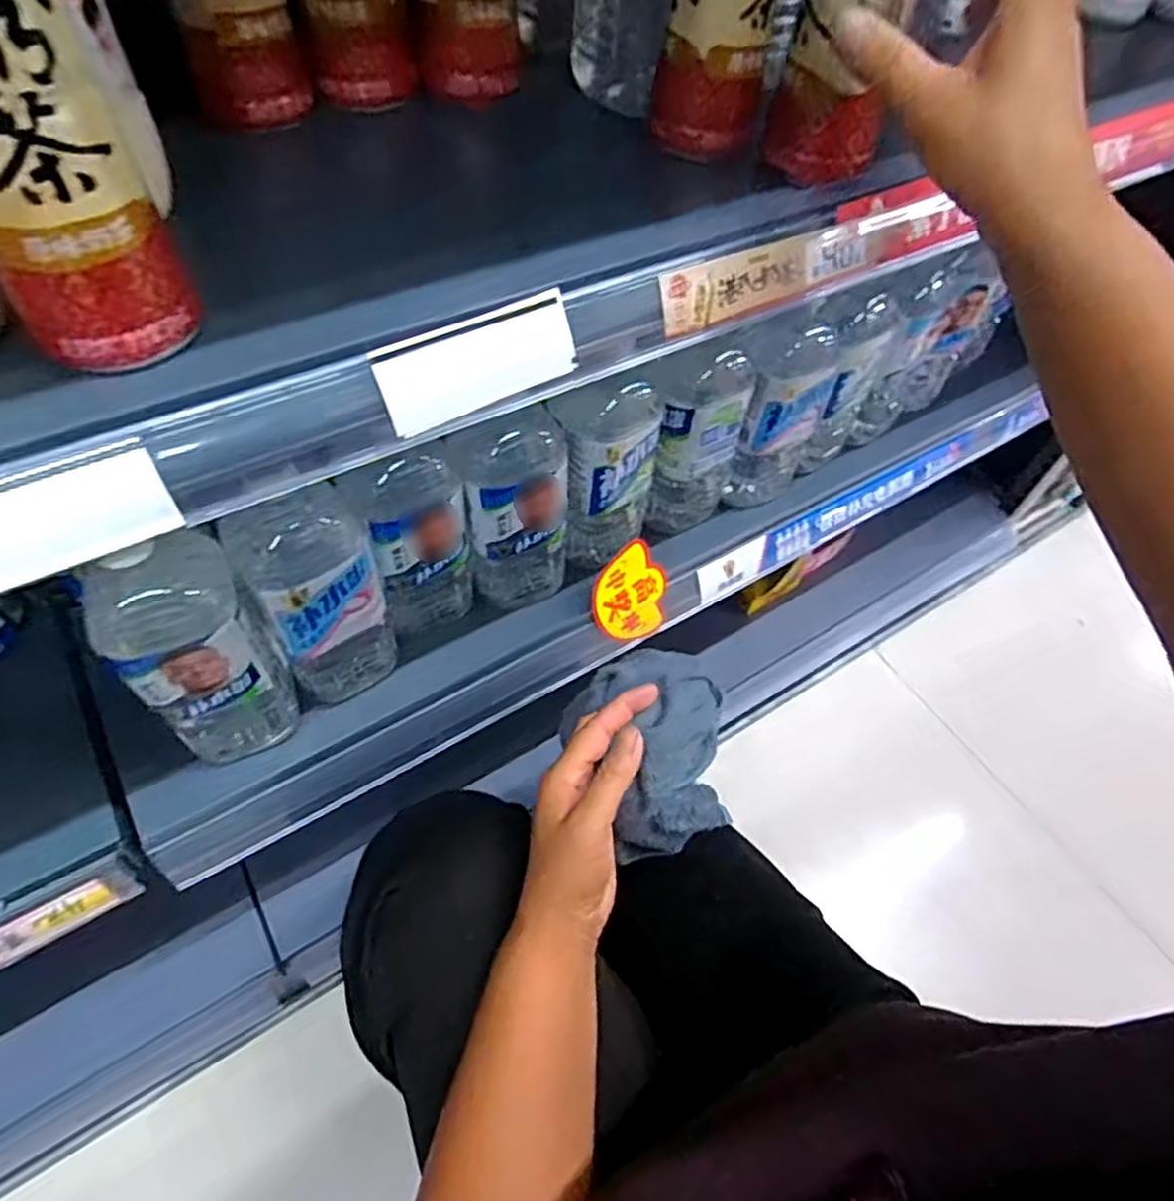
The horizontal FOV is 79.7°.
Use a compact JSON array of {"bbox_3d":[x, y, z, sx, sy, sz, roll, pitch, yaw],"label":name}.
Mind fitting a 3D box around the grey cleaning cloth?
[{"bbox_3d":[0.042,0.102,0.484,0.103,0.072,0.123,-10,58,-11],"label":"grey cleaning cloth"}]

